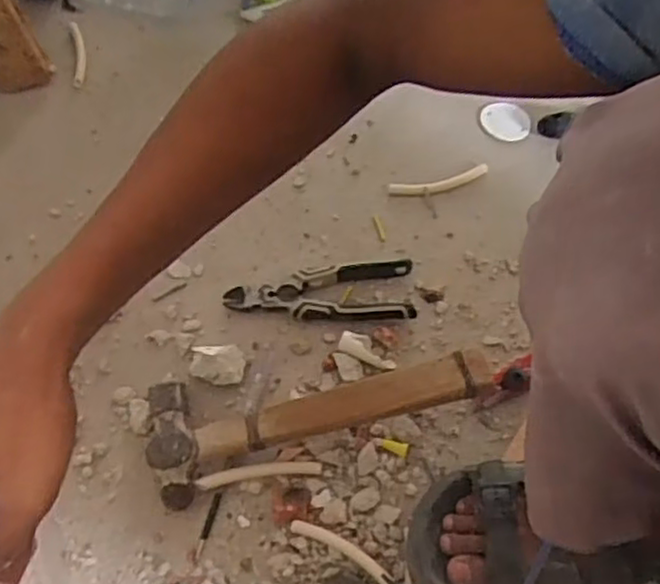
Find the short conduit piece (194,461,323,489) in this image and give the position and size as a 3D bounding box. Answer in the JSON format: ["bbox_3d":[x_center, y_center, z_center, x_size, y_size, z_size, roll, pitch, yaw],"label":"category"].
[{"bbox_3d":[-0.062,0.159,0.616,0.108,0.013,0.014,-7,61,-8],"label":"short conduit piece"}]

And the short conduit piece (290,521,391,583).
[{"bbox_3d":[0.010,0.214,0.585,0.091,0.016,0.016,29,62,13],"label":"short conduit piece"}]

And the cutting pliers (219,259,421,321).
[{"bbox_3d":[-0.010,0.001,0.711,0.186,0.018,0.068,-3,60,-5],"label":"cutting pliers"}]

